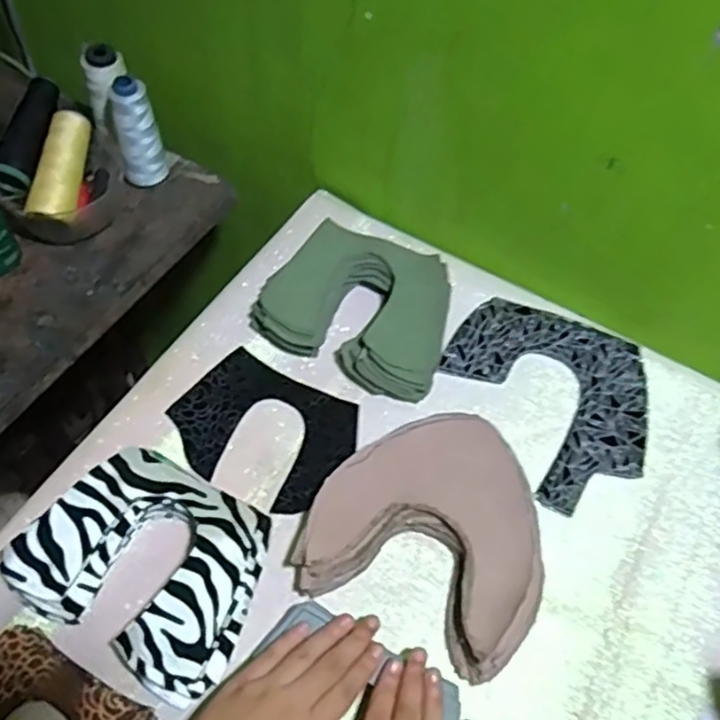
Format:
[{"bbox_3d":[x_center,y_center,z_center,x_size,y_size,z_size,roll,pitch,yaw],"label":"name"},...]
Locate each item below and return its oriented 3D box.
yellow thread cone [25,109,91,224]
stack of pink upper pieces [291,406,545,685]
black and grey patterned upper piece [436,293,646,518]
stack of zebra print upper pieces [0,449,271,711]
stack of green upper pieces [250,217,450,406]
[{"bbox_3d":[-0.283,-0.185,0.655,0.033,0.034,0.114,7,75,3],"label":"yellow thread cone"},{"bbox_3d":[0.058,0.126,0.528,0.173,0.031,0.175,22,60,12],"label":"stack of pink upper pieces"},{"bbox_3d":[0.163,0.034,0.606,0.185,0.012,0.178,1,58,-1],"label":"black and grey patterned upper piece"},{"bbox_3d":[-0.149,0.147,0.495,0.164,0.048,0.133,26,61,14],"label":"stack of zebra print upper pieces"},{"bbox_3d":[-0.002,-0.052,0.622,0.172,0.048,0.137,18,59,9],"label":"stack of green upper pieces"}]

